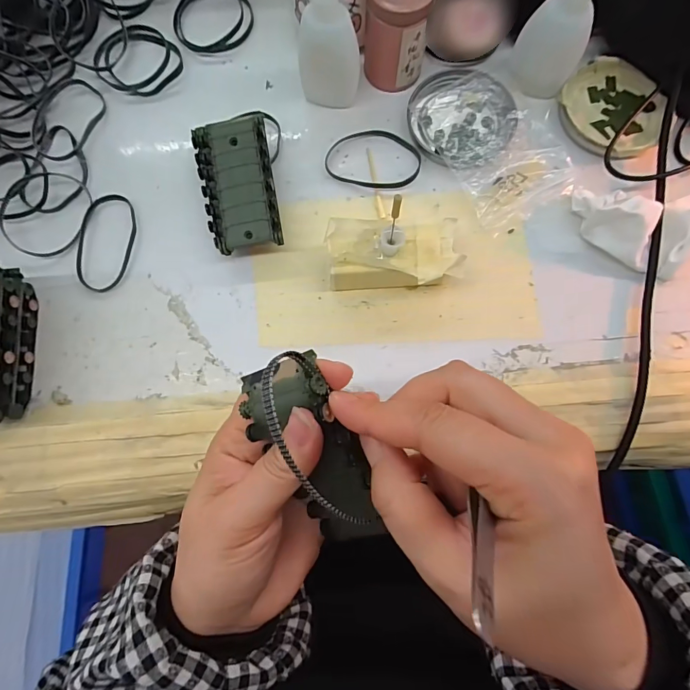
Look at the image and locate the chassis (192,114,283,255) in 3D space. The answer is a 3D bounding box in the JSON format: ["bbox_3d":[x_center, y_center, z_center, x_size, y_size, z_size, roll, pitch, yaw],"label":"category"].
[{"bbox_3d":[-0.073,-0.108,0.289,0.051,0.034,0.087,-10,78,-1],"label":"chassis"}]

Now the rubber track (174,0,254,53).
[{"bbox_3d":[-0.107,-0.268,0.337,0.062,0.007,0.065,0,78,2],"label":"rubber track"}]

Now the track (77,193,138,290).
[{"bbox_3d":[-0.171,-0.074,0.297,0.038,0.004,0.073,4,78,3],"label":"track"}]

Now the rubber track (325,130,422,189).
[{"bbox_3d":[0.022,-0.140,0.309,0.070,0.004,0.048,12,79,4],"label":"rubber track"}]

